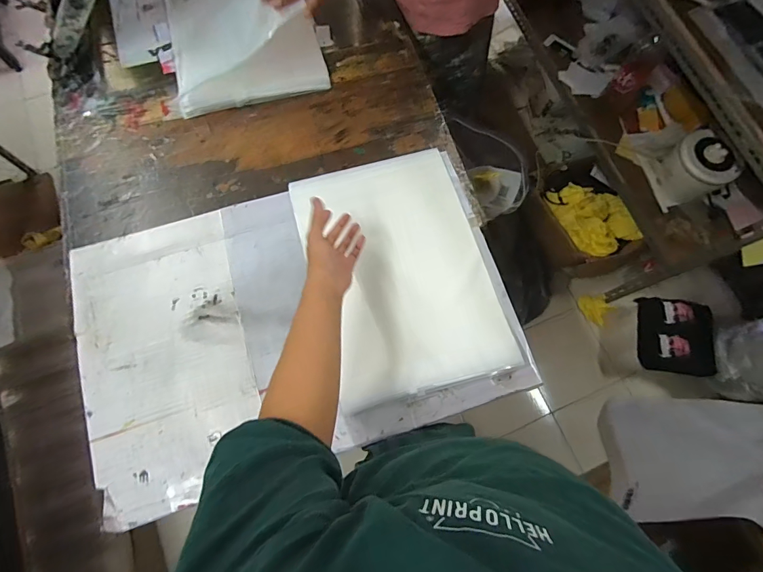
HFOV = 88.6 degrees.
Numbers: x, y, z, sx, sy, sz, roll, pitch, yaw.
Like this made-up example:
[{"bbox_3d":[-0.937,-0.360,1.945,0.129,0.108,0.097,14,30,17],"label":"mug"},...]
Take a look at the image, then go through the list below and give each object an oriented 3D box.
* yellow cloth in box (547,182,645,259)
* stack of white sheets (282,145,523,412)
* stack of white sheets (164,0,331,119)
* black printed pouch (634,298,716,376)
[{"bbox_3d":[0.784,-0.255,1.456,0.231,0.079,0.299,-22,74,-8],"label":"yellow cloth in box"},{"bbox_3d":[0.031,-0.038,0.674,0.293,0.025,0.427,-16,73,-6],"label":"stack of white sheets"},{"bbox_3d":[-0.297,-0.566,0.780,0.295,0.139,0.376,-15,73,-5],"label":"stack of white sheets"},{"bbox_3d":[0.988,0.168,1.306,0.232,0.061,0.242,8,73,2],"label":"black printed pouch"}]

